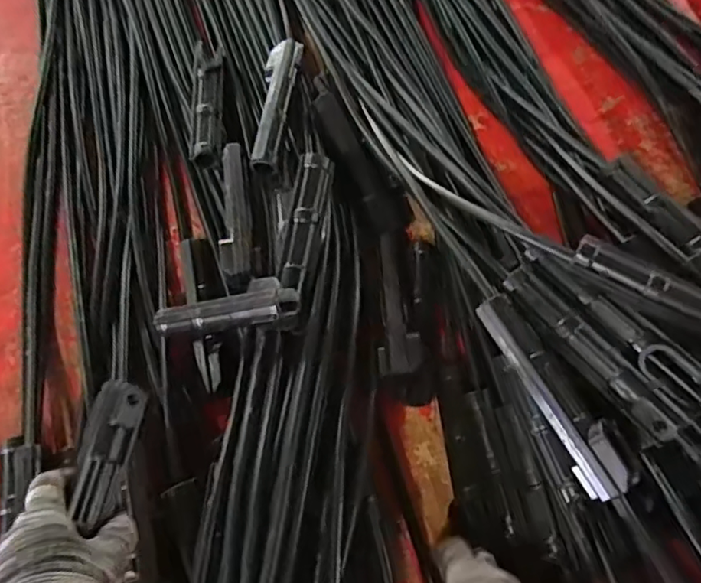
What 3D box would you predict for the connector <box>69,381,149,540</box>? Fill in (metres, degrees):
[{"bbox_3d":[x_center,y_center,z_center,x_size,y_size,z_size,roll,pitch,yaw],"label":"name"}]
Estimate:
[{"bbox_3d":[-0.163,0.105,0.404,0.036,0.024,0.097,2,61,2],"label":"connector"}]

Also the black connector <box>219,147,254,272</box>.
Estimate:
[{"bbox_3d":[-0.110,-0.081,0.560,0.029,0.021,0.145,-9,68,-1],"label":"black connector"}]

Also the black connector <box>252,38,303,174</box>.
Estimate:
[{"bbox_3d":[-0.075,-0.191,0.593,0.031,0.024,0.158,7,69,5],"label":"black connector"}]

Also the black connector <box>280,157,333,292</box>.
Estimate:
[{"bbox_3d":[-0.037,-0.060,0.509,0.024,0.018,0.122,8,69,5],"label":"black connector"}]

